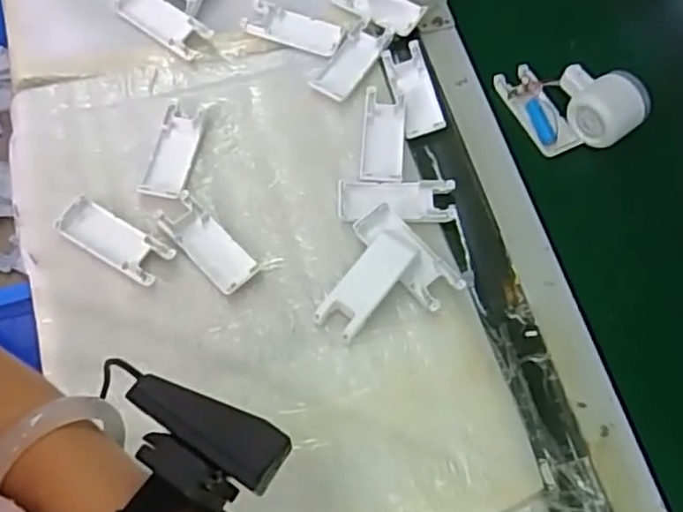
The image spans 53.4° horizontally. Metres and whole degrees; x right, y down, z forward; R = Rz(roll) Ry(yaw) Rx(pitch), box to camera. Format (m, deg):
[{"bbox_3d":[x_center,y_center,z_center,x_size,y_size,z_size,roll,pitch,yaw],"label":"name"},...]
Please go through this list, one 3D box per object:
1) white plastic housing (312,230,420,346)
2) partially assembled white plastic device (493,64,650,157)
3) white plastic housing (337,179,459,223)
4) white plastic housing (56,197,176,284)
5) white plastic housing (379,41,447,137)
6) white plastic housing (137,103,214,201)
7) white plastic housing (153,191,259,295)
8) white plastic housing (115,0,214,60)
[{"bbox_3d":[0.021,0.025,0.583,0.040,0.013,0.098,36,69,13],"label":"white plastic housing"},{"bbox_3d":[0.219,-0.148,0.658,0.136,0.057,0.080,22,67,8],"label":"partially assembled white plastic device"},{"bbox_3d":[0.051,-0.050,0.617,0.105,0.011,0.041,1,66,-2],"label":"white plastic housing"},{"bbox_3d":[-0.199,-0.014,0.593,0.101,0.011,0.039,28,68,10],"label":"white plastic housing"},{"bbox_3d":[0.071,-0.167,0.672,0.041,0.010,0.103,-10,67,-6],"label":"white plastic housing"},{"bbox_3d":[-0.154,-0.101,0.636,0.044,0.010,0.103,12,66,4],"label":"white plastic housing"},{"bbox_3d":[-0.119,-0.012,0.598,0.038,0.007,0.102,-41,73,-18],"label":"white plastic housing"},{"bbox_3d":[-0.183,-0.240,0.691,0.098,0.016,0.040,32,69,12],"label":"white plastic housing"}]

